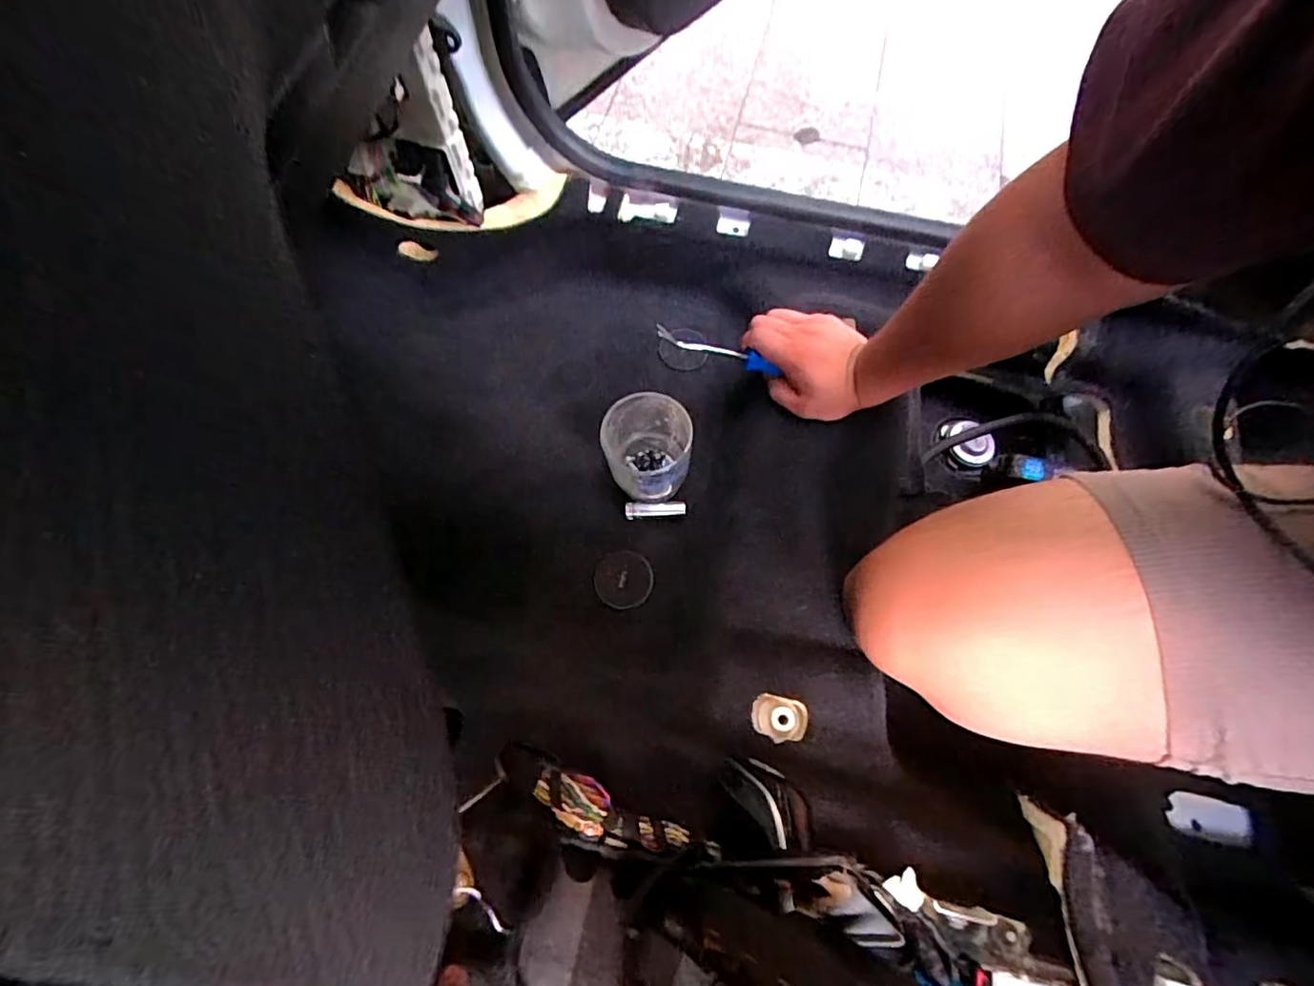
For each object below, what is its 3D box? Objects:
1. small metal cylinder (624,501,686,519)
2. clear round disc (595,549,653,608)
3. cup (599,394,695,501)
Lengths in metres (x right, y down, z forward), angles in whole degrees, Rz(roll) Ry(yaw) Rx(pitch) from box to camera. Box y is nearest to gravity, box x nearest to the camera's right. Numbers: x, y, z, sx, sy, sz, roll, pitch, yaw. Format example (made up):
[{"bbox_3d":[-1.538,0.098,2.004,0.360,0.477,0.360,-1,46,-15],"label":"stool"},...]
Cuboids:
[{"bbox_3d":[-0.002,0.018,0.605,0.064,0.010,0.017,1,68,-1],"label":"small metal cylinder"},{"bbox_3d":[-0.035,0.088,0.577,0.059,0.005,0.059,1,68,-1],"label":"clear round disc"},{"bbox_3d":[-0.010,-0.045,0.580,0.083,0.092,0.082,1,68,-1],"label":"cup"}]

